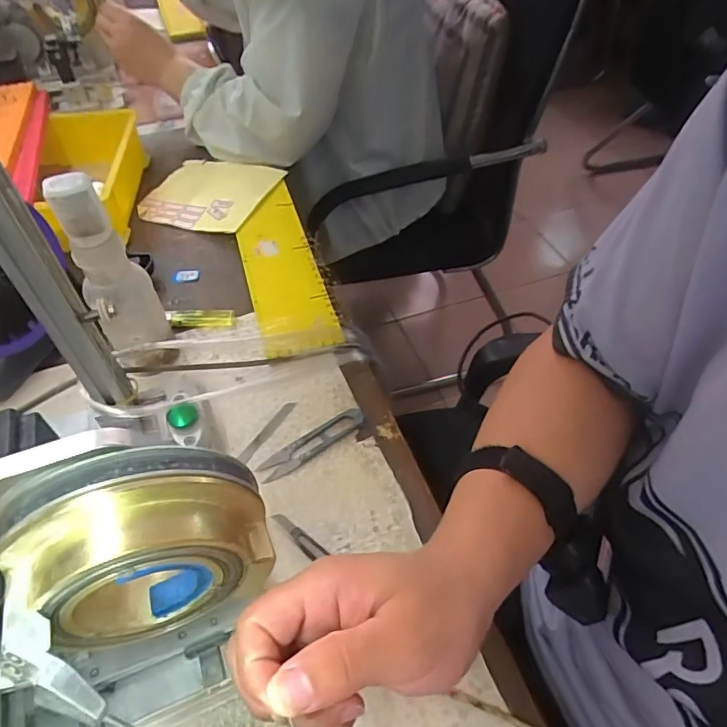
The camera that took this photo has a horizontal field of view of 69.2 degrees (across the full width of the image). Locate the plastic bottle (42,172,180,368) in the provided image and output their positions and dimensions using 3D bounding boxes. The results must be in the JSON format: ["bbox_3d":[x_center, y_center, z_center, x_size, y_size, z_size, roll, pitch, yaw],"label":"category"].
[{"bbox_3d":[-0.210,-0.068,0.452,0.054,0.187,0.045,-23,54,-20],"label":"plastic bottle"}]

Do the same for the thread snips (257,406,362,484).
[{"bbox_3d":[-0.044,0.069,0.459,0.102,0.007,0.022,-29,56,-24],"label":"thread snips"}]

